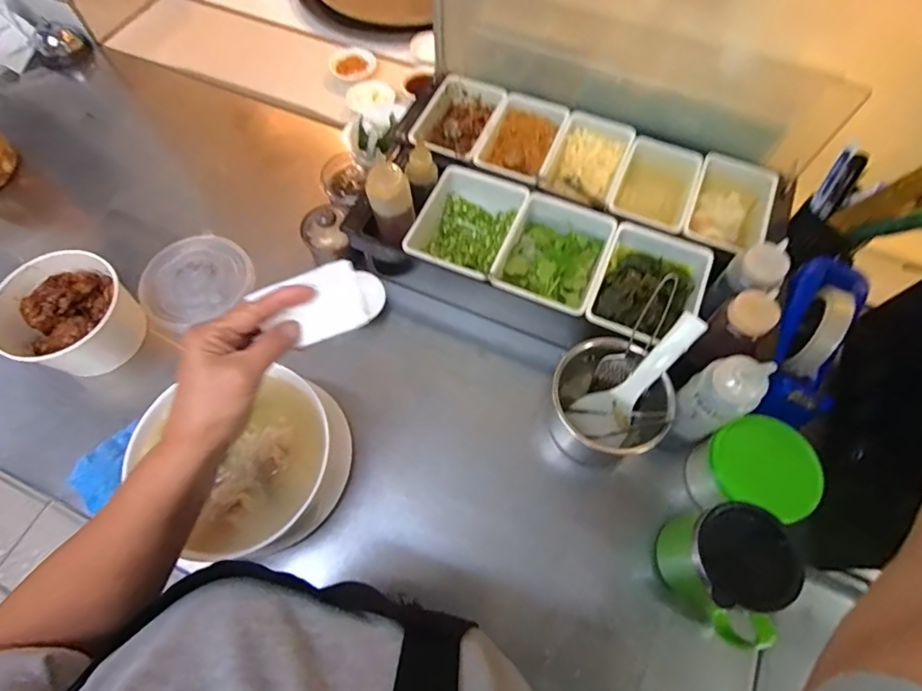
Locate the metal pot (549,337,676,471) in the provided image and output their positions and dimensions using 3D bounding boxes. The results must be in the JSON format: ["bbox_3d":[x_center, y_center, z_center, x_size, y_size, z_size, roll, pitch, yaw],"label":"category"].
[{"bbox_3d":[0.149,0.062,0.503,0.108,0.073,0.116,1,64,-2],"label":"metal pot"}]

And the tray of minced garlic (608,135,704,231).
[{"bbox_3d":[0.241,-0.190,0.617,0.091,0.063,0.133,24,66,9],"label":"tray of minced garlic"}]

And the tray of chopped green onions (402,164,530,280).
[{"bbox_3d":[0.008,-0.138,0.596,0.109,0.067,0.141,22,65,8],"label":"tray of chopped green onions"}]

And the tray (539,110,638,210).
[{"bbox_3d":[0.161,-0.229,0.636,0.089,0.059,0.140,23,66,9],"label":"tray"}]

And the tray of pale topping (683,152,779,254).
[{"bbox_3d":[0.331,-0.169,0.607,0.093,0.052,0.164,24,66,9],"label":"tray of pale topping"}]

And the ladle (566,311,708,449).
[{"bbox_3d":[0.182,0.034,0.493,0.058,0.017,0.158,44,101,17],"label":"ladle"}]

